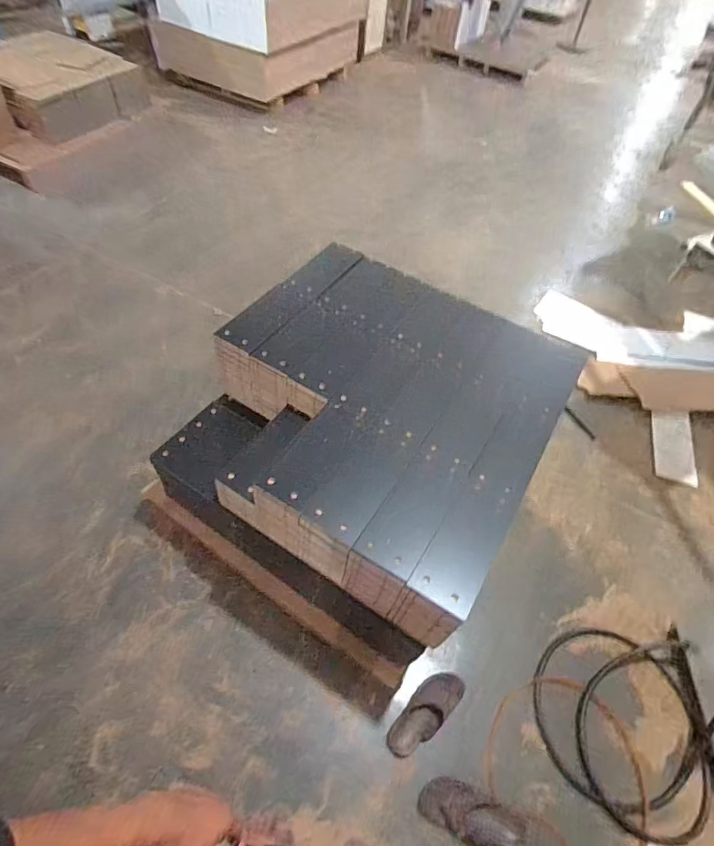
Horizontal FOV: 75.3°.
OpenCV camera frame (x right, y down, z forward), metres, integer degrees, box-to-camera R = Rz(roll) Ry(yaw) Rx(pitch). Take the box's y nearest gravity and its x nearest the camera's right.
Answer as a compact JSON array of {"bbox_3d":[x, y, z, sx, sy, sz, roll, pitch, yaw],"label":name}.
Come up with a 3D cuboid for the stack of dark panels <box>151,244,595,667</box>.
[{"bbox_3d":[0.015,0.042,1.467,0.927,0.566,0.920,30,56,15],"label":"stack of dark panels"}]

